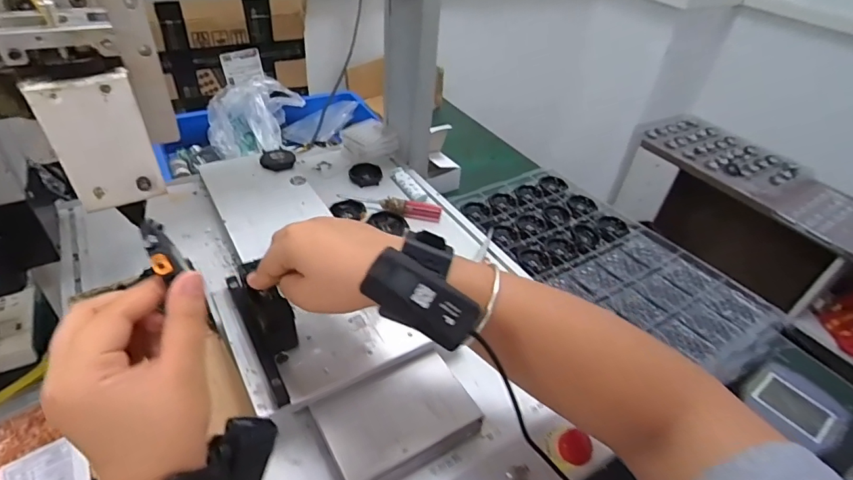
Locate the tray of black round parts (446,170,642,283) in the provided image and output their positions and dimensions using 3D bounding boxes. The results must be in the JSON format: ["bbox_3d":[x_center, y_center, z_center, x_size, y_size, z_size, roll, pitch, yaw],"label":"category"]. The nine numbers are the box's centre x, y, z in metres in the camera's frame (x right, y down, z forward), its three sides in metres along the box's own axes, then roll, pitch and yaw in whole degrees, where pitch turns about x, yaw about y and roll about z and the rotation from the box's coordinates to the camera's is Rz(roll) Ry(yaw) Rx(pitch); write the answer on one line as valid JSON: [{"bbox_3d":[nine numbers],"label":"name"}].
[{"bbox_3d":[0.191,-0.045,0.779,0.230,0.025,0.225,-18,45,-29],"label":"tray of black round parts"}]

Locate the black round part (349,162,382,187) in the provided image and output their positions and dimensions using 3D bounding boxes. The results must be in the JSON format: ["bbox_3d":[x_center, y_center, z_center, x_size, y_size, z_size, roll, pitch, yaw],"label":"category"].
[{"bbox_3d":[-0.090,-0.096,0.684,0.046,0.014,0.047,5,39,-4],"label":"black round part"}]

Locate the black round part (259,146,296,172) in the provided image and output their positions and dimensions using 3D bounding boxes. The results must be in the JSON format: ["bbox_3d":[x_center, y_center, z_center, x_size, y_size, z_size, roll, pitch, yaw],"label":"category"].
[{"bbox_3d":[-0.211,-0.114,0.660,0.046,0.013,0.050,5,39,-4],"label":"black round part"}]

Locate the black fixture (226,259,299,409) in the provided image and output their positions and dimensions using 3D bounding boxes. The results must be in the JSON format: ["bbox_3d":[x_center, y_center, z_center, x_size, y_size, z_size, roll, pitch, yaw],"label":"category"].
[{"bbox_3d":[-0.134,0.063,0.390,0.033,0.052,0.143,-18,46,-28],"label":"black fixture"}]

